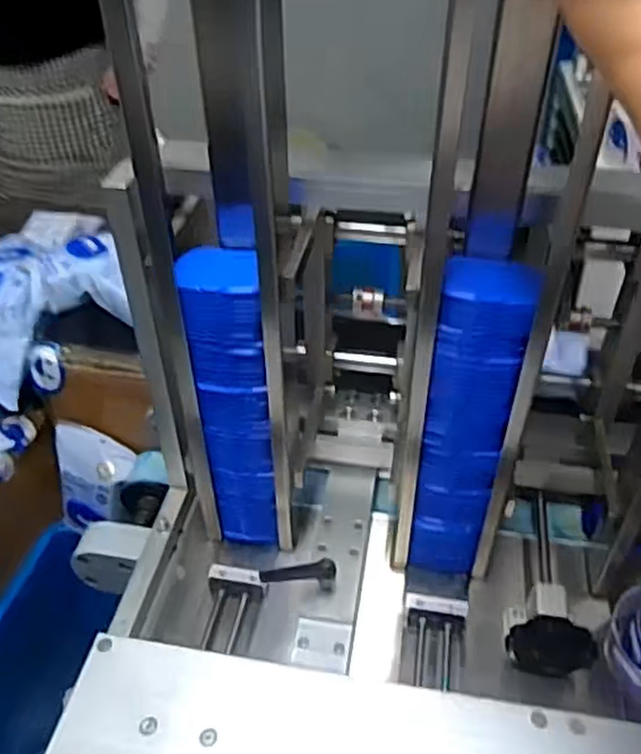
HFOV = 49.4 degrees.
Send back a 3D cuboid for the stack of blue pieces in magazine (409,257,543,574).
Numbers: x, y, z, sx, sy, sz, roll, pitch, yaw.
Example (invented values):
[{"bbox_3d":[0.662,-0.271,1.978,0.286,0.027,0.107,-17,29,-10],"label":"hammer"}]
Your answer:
[{"bbox_3d":[0.127,0.052,0.627,0.070,0.334,0.069,6,42,7],"label":"stack of blue pieces in magazine"}]

